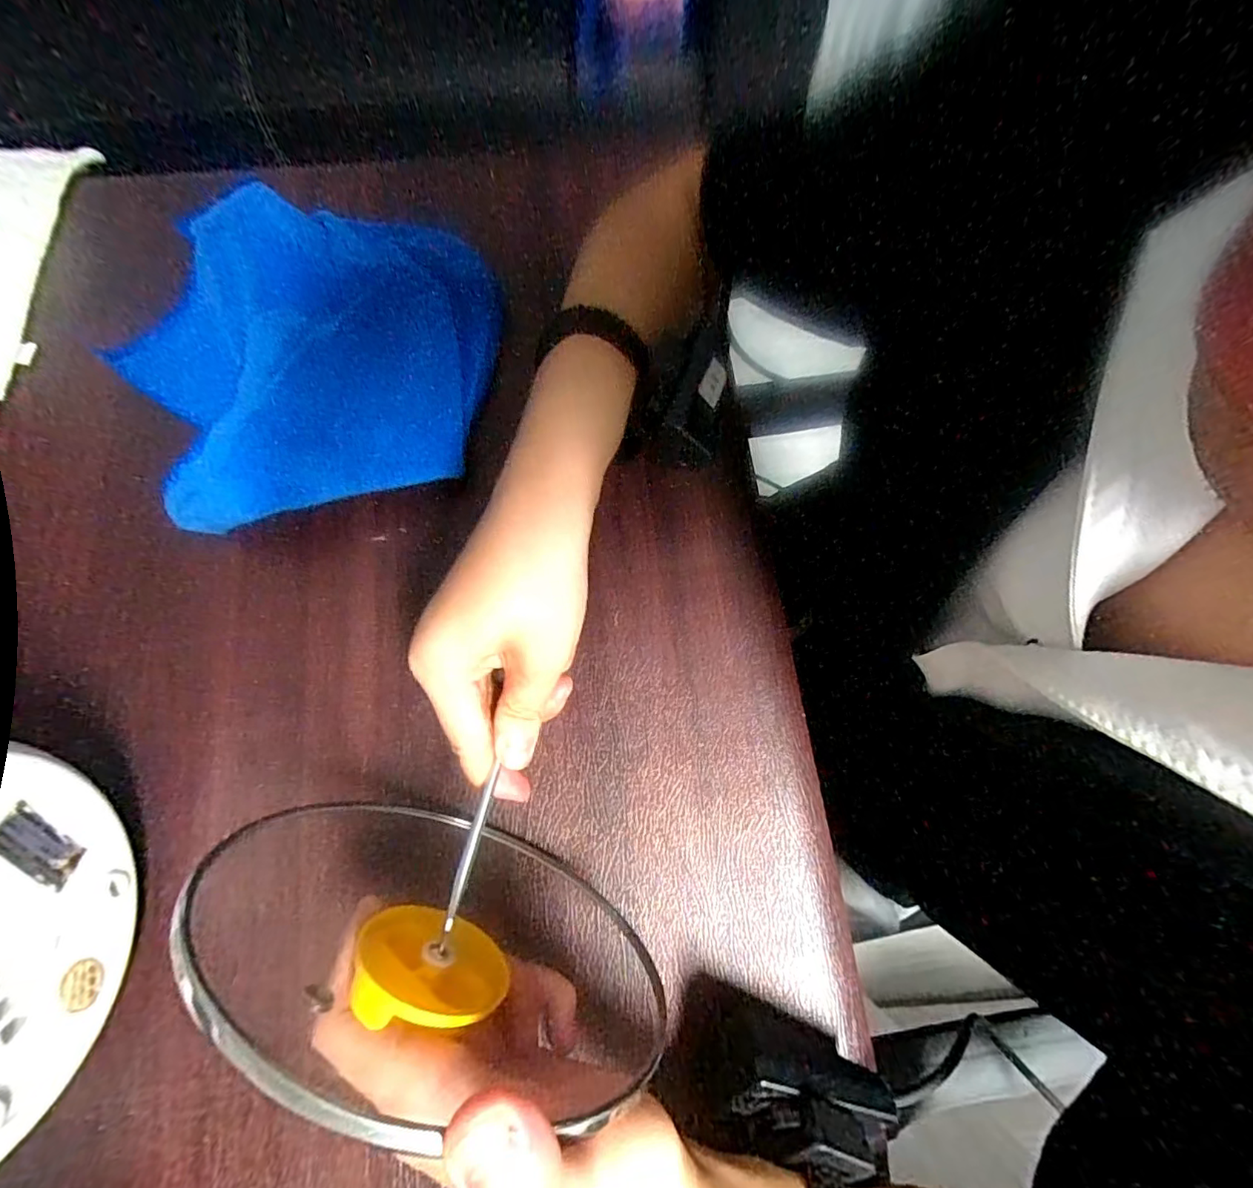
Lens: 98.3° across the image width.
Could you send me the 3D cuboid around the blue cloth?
[{"bbox_3d":[-0.189,-0.155,0.331,0.214,0.041,0.215,-19,75,-7],"label":"blue cloth"}]

